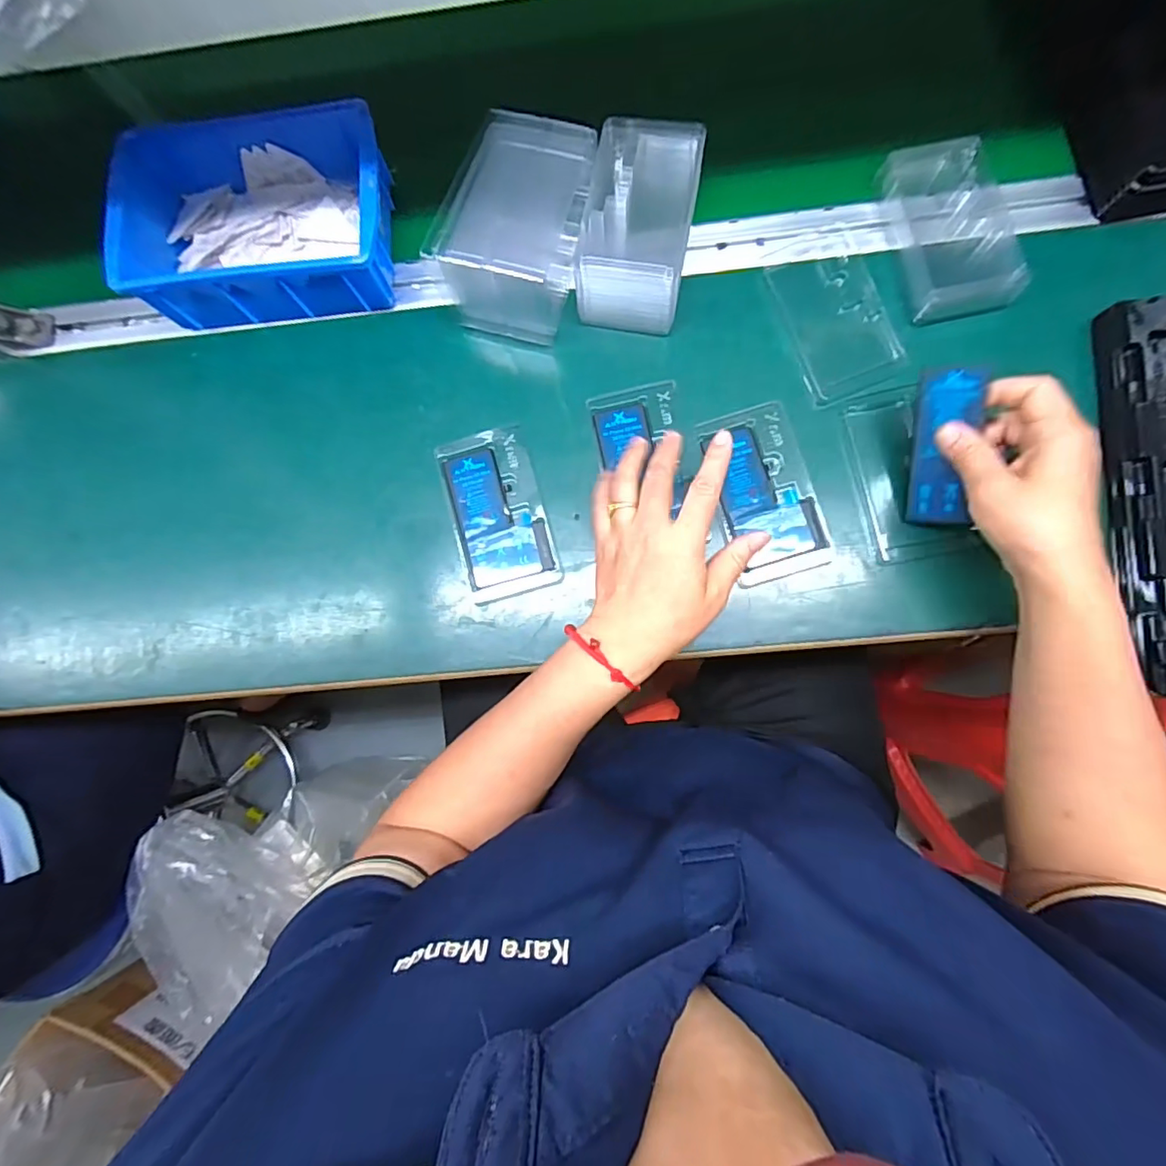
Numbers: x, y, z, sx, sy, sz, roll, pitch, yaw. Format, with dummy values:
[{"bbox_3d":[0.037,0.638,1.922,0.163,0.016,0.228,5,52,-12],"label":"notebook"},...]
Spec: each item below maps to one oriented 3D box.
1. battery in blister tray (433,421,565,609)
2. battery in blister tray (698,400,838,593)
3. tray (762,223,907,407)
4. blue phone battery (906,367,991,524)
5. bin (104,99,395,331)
[{"bbox_3d":[-0.065,-0.053,0.428,0.069,0.008,0.127,-17,85,5],"label":"battery in blister tray"},{"bbox_3d":[0.134,-0.067,0.412,0.069,0.008,0.126,-16,85,5],"label":"battery in blister tray"},{"bbox_3d":[0.192,-0.210,0.431,0.074,0.009,0.127,-22,85,5],"label":"tray"},{"bbox_3d":[0.246,-0.091,0.379,0.037,0.007,0.102,8,114,34],"label":"blue phone battery"},{"bbox_3d":[-0.247,-0.284,0.440,0.200,0.070,0.137,-6,84,3],"label":"bin"}]

